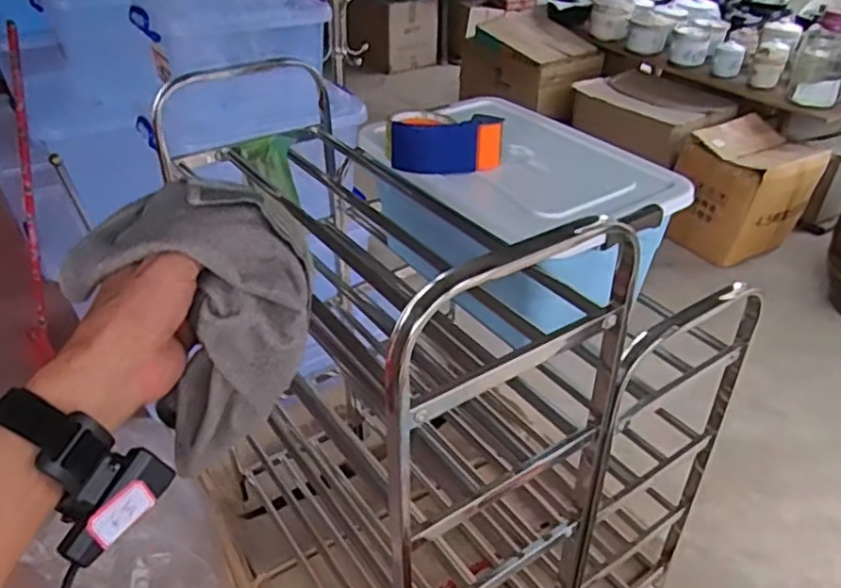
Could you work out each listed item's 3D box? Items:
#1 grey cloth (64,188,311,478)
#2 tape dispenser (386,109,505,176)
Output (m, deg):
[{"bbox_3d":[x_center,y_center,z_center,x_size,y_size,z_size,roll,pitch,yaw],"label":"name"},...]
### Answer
[{"bbox_3d":[-0.146,0.019,0.452,0.140,0.163,0.106,5,37,5],"label":"grey cloth"},{"bbox_3d":[0.030,-0.195,0.838,0.145,0.059,0.083,7,37,7],"label":"tape dispenser"}]

